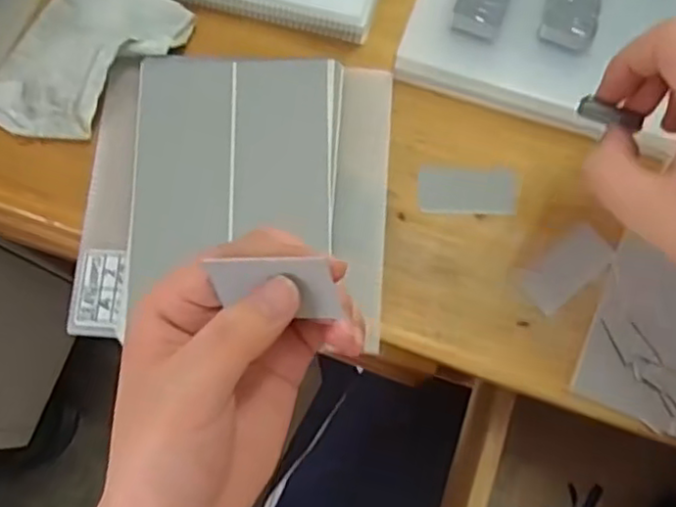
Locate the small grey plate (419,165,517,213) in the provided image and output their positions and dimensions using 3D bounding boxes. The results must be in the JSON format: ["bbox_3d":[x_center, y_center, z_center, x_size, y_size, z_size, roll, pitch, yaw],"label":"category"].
[{"bbox_3d":[0.070,-0.034,0.345,0.050,0.004,0.026,2,76,1],"label":"small grey plate"}]

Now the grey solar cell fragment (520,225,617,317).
[{"bbox_3d":[0.118,0.008,0.333,0.049,0.004,0.024,-41,79,-9],"label":"grey solar cell fragment"}]

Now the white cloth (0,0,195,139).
[{"bbox_3d":[-0.144,-0.113,0.359,0.074,0.024,0.113,39,80,10],"label":"white cloth"}]

